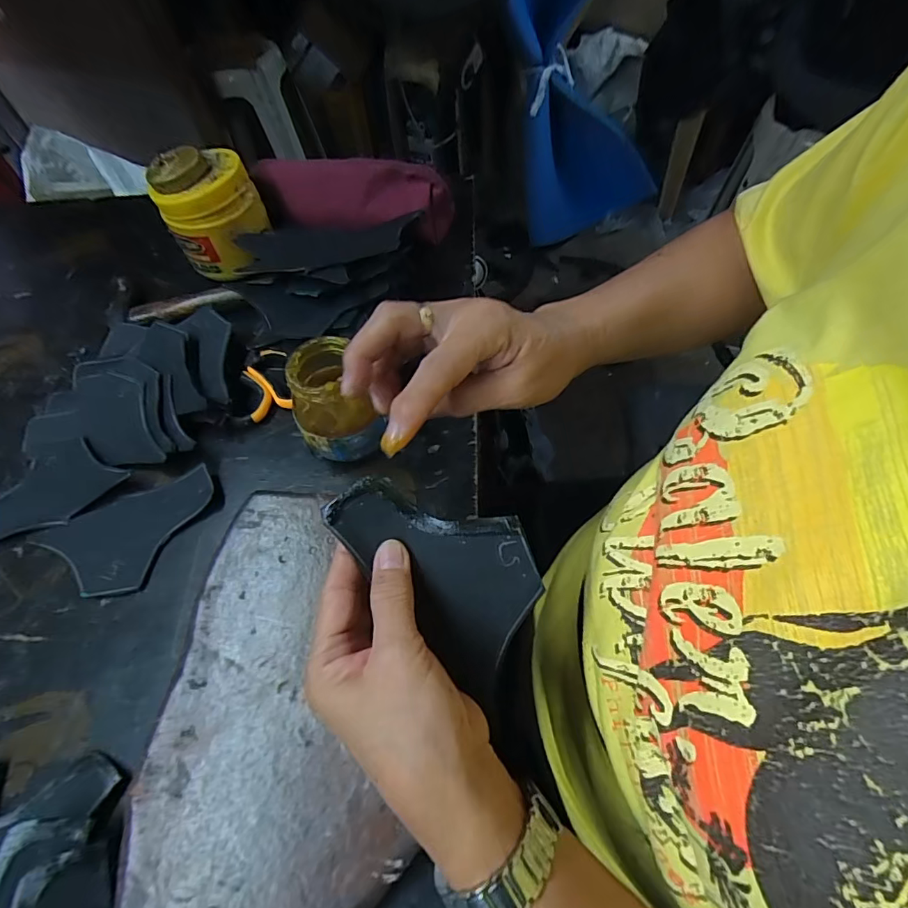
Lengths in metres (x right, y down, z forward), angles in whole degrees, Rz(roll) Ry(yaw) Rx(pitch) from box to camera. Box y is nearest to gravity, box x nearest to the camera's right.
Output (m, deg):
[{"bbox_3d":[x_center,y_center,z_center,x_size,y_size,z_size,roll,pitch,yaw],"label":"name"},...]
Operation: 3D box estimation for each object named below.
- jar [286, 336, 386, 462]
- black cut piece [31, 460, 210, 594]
[{"bbox_3d":[-0.086,-0.037,0.367,0.065,0.092,0.067,-17,57,-6],"label":"jar"},{"bbox_3d":[-0.249,0.062,0.368,0.134,0.015,0.078,-22,57,-9],"label":"black cut piece"}]

